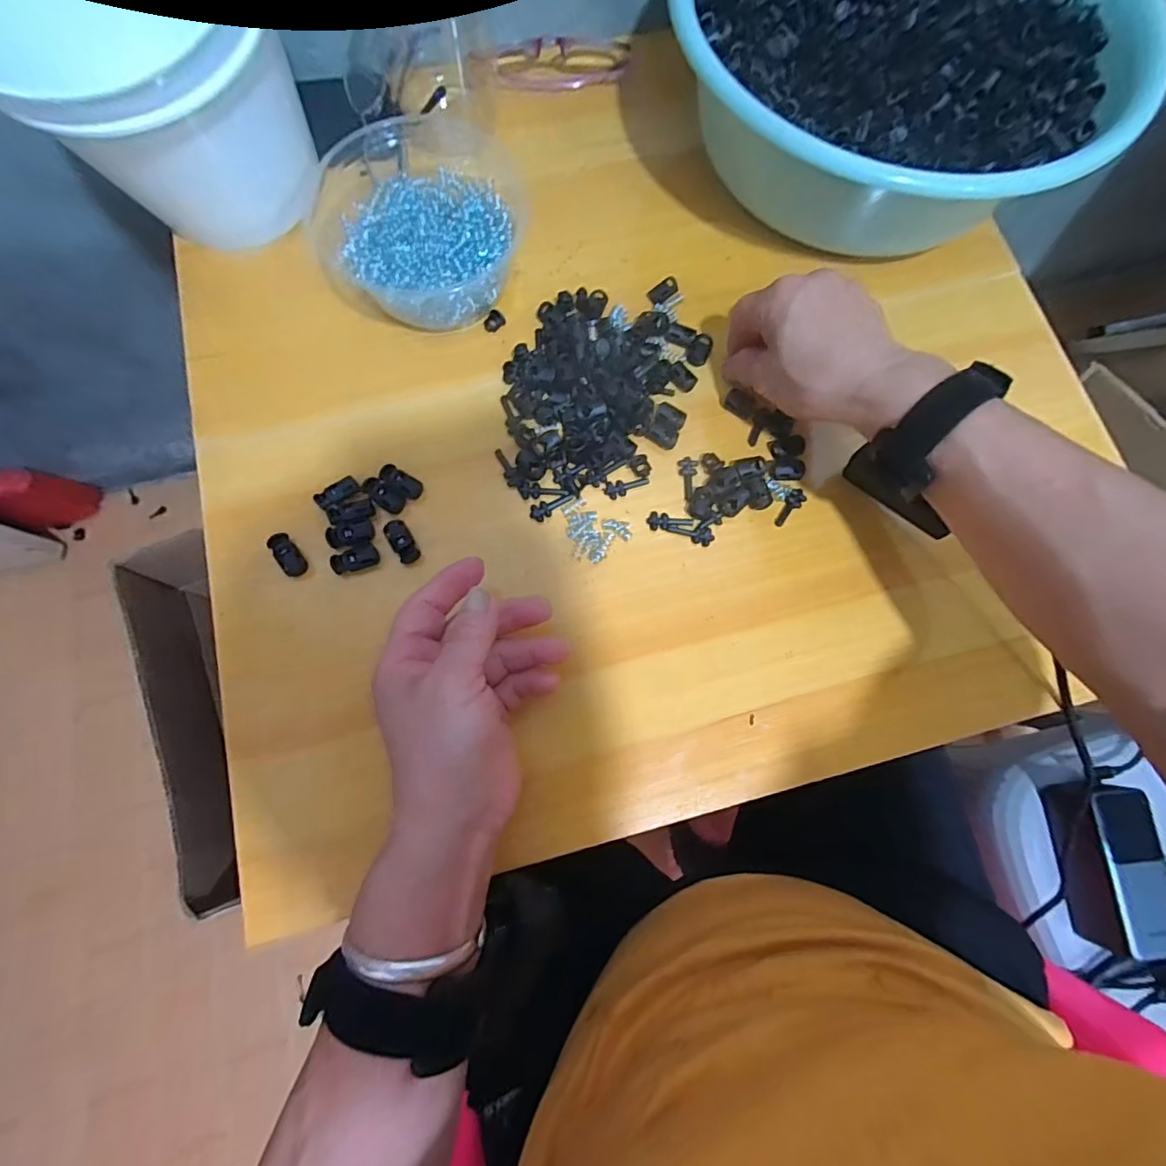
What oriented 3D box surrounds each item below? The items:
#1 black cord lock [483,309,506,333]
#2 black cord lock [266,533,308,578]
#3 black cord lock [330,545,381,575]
[{"bbox_3d":[-0.061,-0.182,0.371,0.015,0.005,0.012,-25,77,-7],"label":"black cord lock"},{"bbox_3d":[-0.182,-0.017,0.329,0.014,0.006,0.028,-33,93,-8],"label":"black cord lock"},{"bbox_3d":[-0.140,-0.014,0.330,0.027,0.006,0.013,-18,76,-18],"label":"black cord lock"}]

